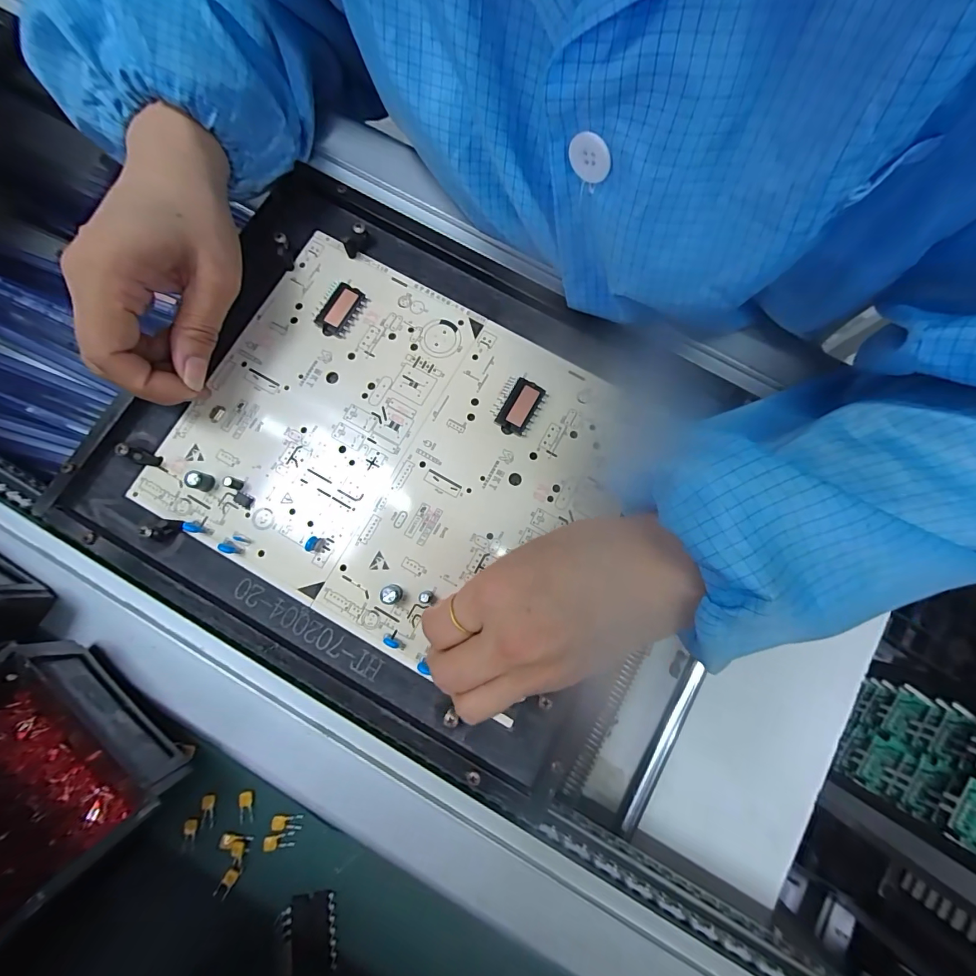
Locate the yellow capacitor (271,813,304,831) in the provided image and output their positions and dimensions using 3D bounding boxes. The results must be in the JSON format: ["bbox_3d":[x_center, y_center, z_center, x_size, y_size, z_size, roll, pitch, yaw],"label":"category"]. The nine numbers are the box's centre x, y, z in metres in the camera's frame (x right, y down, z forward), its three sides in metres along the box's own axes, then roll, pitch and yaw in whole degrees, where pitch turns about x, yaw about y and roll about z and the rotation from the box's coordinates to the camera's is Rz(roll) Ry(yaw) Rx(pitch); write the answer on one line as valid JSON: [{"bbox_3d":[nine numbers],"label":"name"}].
[{"bbox_3d":[-0.106,0.175,0.225,0.015,0.004,0.007,2,79,-1],"label":"yellow capacitor"}]

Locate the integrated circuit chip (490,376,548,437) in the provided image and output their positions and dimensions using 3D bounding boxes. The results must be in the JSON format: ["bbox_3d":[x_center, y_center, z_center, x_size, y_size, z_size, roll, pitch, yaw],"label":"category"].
[{"bbox_3d":[0.019,-0.051,0.268,0.026,0.006,0.035,28,80,5],"label":"integrated circuit chip"}]

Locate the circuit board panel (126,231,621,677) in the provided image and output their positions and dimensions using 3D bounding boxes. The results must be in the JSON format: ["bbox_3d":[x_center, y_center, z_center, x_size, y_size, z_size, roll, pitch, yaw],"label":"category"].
[{"bbox_3d":[-0.062,-0.025,0.264,0.237,0.009,0.203,30,80,5],"label":"circuit board panel"}]

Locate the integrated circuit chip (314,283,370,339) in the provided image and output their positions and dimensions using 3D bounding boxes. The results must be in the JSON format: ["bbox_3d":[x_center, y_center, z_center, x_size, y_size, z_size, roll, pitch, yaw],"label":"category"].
[{"bbox_3d":[-0.094,-0.114,0.278,0.023,0.006,0.035,32,80,5],"label":"integrated circuit chip"}]

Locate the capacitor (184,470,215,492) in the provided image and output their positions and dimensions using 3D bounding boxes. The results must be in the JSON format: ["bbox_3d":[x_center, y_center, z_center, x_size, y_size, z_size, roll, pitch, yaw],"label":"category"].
[{"bbox_3d":[-0.169,-0.004,0.254,0.010,0.014,0.010,0,79,-1],"label":"capacitor"}]

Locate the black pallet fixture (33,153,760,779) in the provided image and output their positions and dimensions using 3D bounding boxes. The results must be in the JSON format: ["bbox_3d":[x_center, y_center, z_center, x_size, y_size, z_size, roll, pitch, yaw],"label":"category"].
[{"bbox_3d":[-0.057,-0.022,0.262,0.313,0.016,0.284,25,80,4],"label":"black pallet fixture"}]

